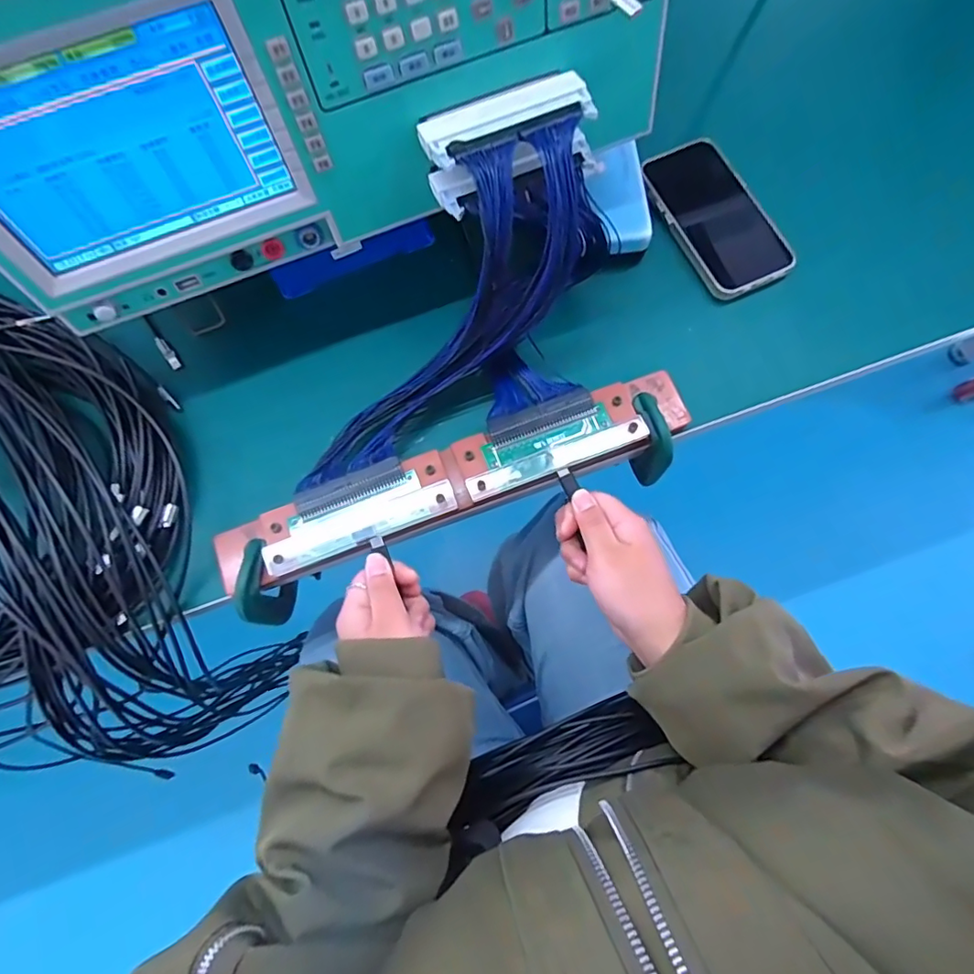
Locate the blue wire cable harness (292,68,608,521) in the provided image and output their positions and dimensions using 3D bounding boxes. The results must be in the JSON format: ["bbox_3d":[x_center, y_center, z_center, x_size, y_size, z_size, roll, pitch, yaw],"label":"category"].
[{"bbox_3d":[-0.003,-0.103,0.376,0.152,0.104,0.309,36,111,10],"label":"blue wire cable harness"}]

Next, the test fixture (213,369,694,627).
[{"bbox_3d":[-0.018,0.005,0.421,0.356,0.067,0.075,-20,76,-4],"label":"test fixture"}]

